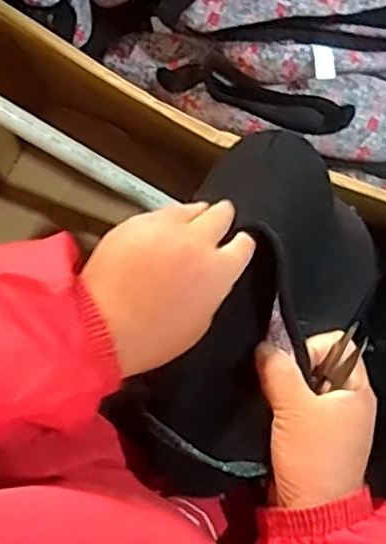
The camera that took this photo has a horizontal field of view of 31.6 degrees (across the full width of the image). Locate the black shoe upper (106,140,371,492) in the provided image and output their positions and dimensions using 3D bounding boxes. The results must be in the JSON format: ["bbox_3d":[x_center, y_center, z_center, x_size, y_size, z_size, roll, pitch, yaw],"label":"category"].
[{"bbox_3d":[0.042,0.031,0.462,0.138,0.093,0.237,27,66,4],"label":"black shoe upper"}]

